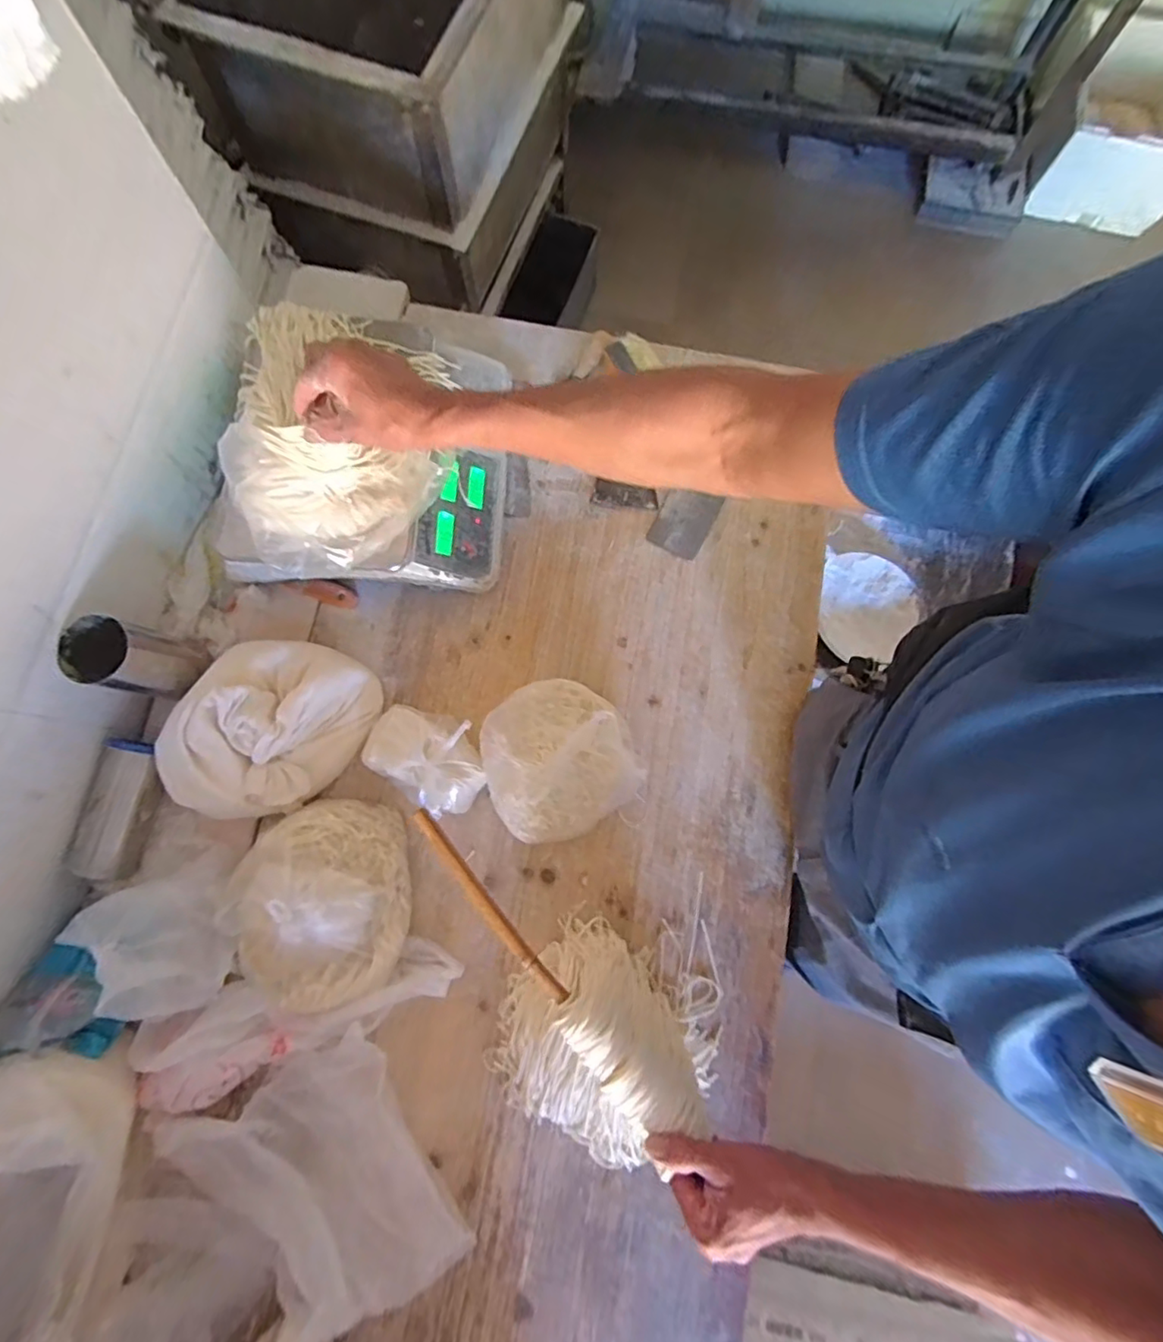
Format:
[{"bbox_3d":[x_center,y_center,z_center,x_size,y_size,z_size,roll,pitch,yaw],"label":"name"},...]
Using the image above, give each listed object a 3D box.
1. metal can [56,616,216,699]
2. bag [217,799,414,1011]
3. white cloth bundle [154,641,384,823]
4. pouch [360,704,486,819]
[{"bbox_3d":[-0.505,-0.015,0.675,0.075,0.135,0.074,0,77,-1],"label":"metal can"},{"bbox_3d":[-0.284,0.255,0.655,0.177,0.112,0.217,7,77,1],"label":"bag"},{"bbox_3d":[-0.370,0.069,0.703,0.181,0.087,0.238,32,80,5],"label":"white cloth bundle"},{"bbox_3d":[-0.179,0.100,0.709,0.147,0.069,0.104,31,79,6],"label":"pouch"}]

